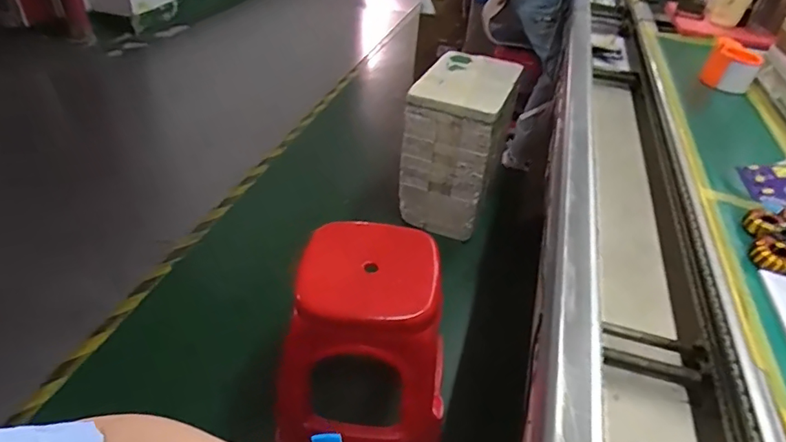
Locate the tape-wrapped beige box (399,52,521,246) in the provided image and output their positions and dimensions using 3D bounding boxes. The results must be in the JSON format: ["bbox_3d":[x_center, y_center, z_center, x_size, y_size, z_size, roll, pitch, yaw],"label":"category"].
[{"bbox_3d":[0.239,-0.263,1.779,0.306,0.497,0.403,17,39,16],"label":"tape-wrapped beige box"}]

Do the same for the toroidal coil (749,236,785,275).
[{"bbox_3d":[0.457,0.040,0.604,0.049,0.019,0.046,2,38,-2],"label":"toroidal coil"}]

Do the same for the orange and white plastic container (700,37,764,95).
[{"bbox_3d":[0.725,-0.333,1.077,0.097,0.078,0.111,26,43,26],"label":"orange and white plastic container"}]

